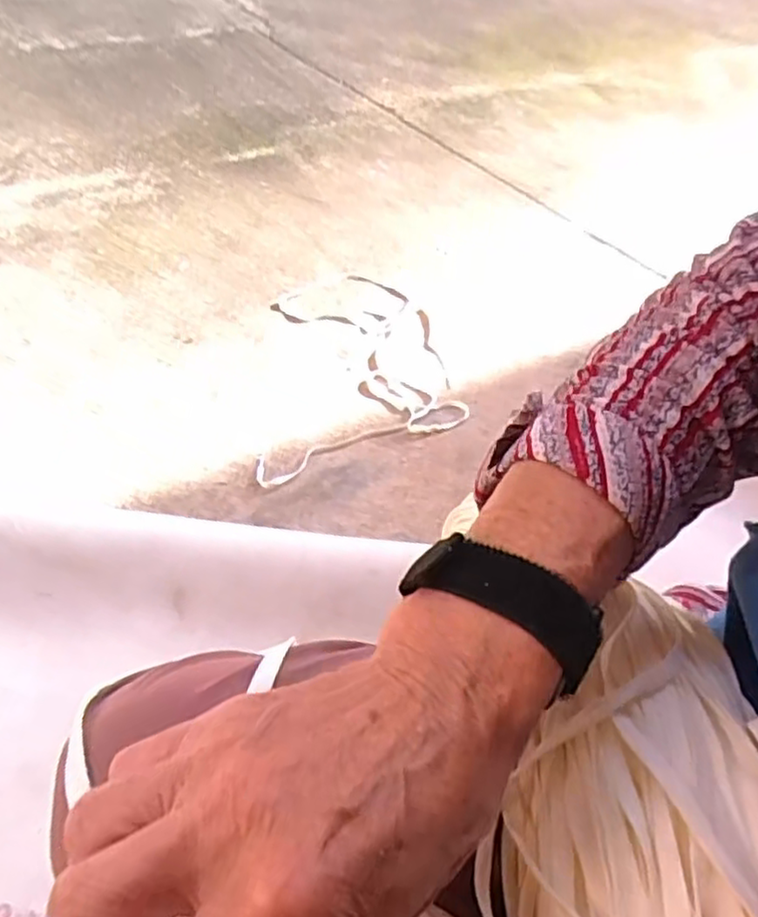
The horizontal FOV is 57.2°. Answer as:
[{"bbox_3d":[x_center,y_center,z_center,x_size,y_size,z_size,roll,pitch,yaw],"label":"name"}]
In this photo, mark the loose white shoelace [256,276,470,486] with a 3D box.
[{"bbox_3d":[-0.044,-0.174,1.160,0.294,0.019,0.543,-3,49,-7],"label":"loose white shoelace"}]

